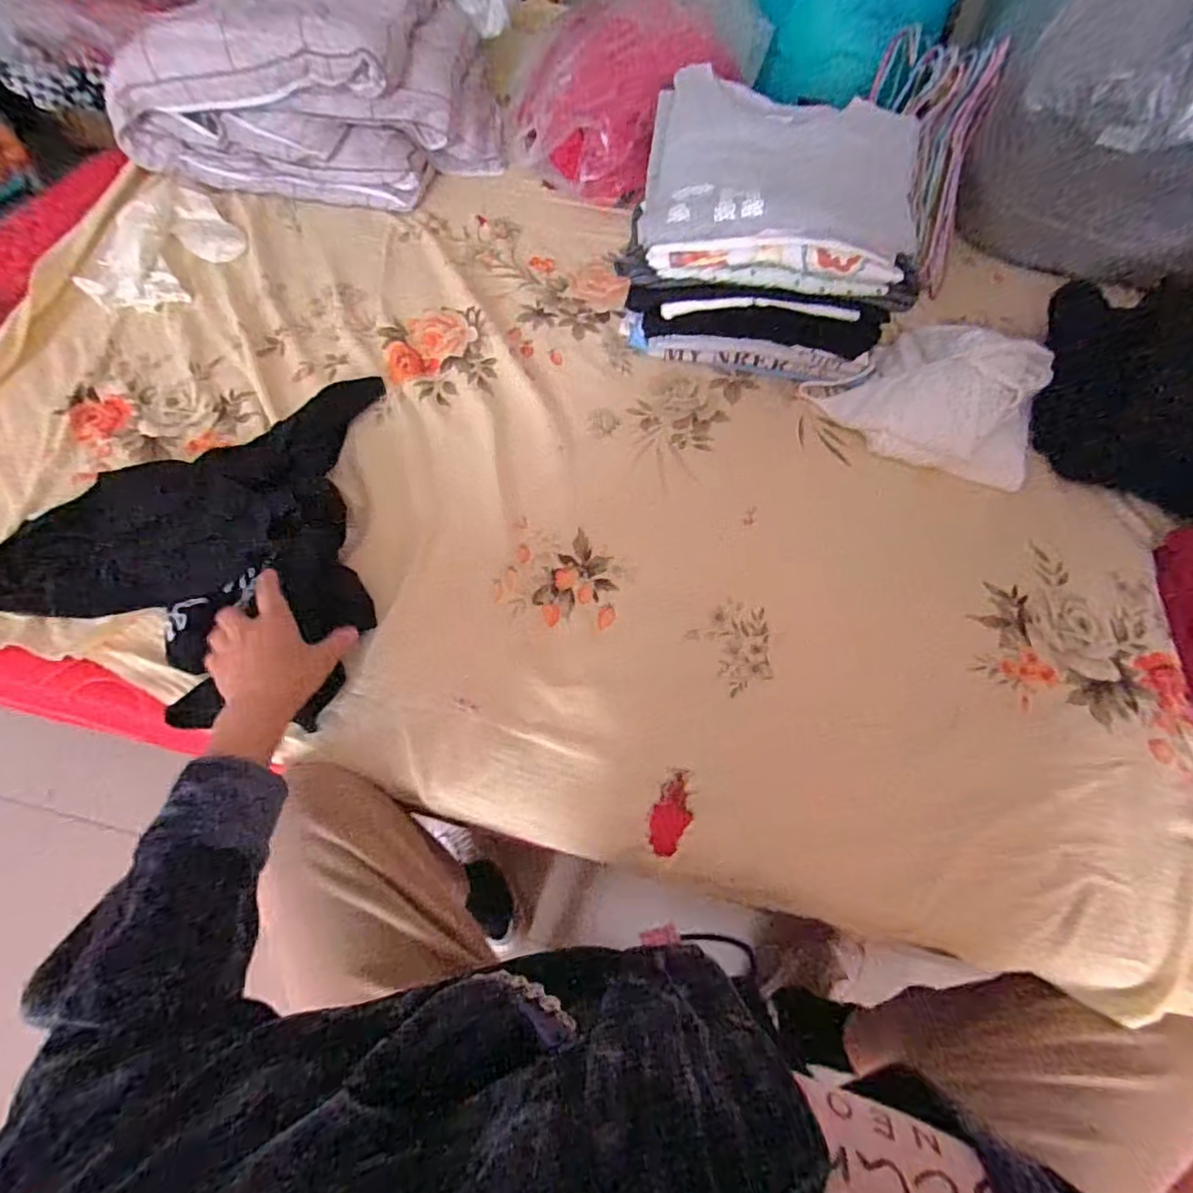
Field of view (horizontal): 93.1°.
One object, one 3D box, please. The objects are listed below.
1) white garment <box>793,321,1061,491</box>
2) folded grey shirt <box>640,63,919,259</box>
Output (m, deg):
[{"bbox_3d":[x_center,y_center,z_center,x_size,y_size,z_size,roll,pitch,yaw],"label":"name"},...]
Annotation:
[{"bbox_3d":[0.400,-0.246,0.681,0.262,0.088,0.185,26,62,12],"label":"white garment"},{"bbox_3d":[0.207,-0.485,0.636,0.296,0.077,0.234,7,62,1],"label":"folded grey shirt"}]

